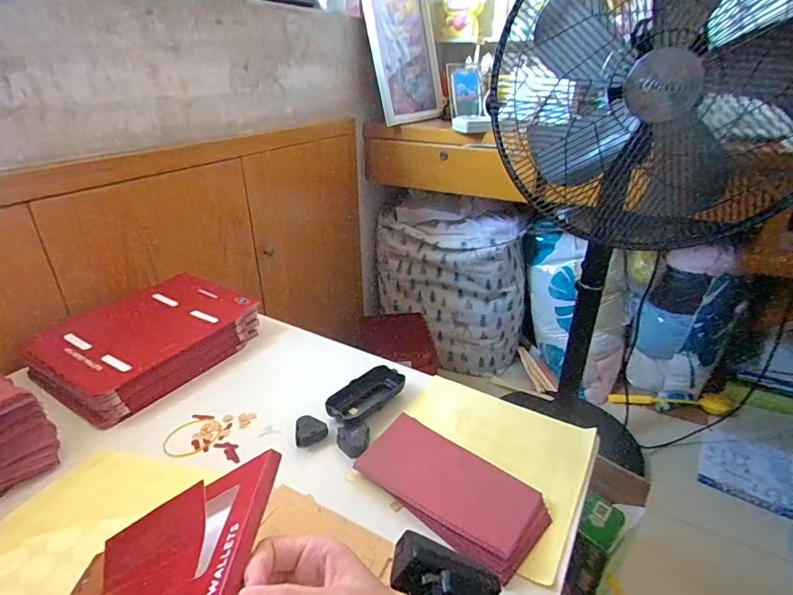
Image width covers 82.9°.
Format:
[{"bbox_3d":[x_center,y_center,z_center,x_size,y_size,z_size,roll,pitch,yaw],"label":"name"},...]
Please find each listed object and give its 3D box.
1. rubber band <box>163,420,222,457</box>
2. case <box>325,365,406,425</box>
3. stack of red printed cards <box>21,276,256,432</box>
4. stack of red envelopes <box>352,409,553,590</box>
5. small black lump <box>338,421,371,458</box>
[{"bbox_3d":[-0.244,0.166,0.537,0.064,0.005,0.055,-24,36,-38],"label":"rubber band"},{"bbox_3d":[-0.039,0.130,0.589,0.050,0.026,0.110,22,35,37],"label":"case"},{"bbox_3d":[-0.372,0.061,0.675,0.214,0.061,0.275,16,32,29],"label":"stack of red printed cards"},{"bbox_3d":[0.056,0.197,0.470,0.186,0.026,0.099,21,34,35],"label":"stack of red envelopes"},{"bbox_3d":[-0.049,0.169,0.528,0.038,0.025,0.035,-4,28,-7],"label":"small black lump"}]

